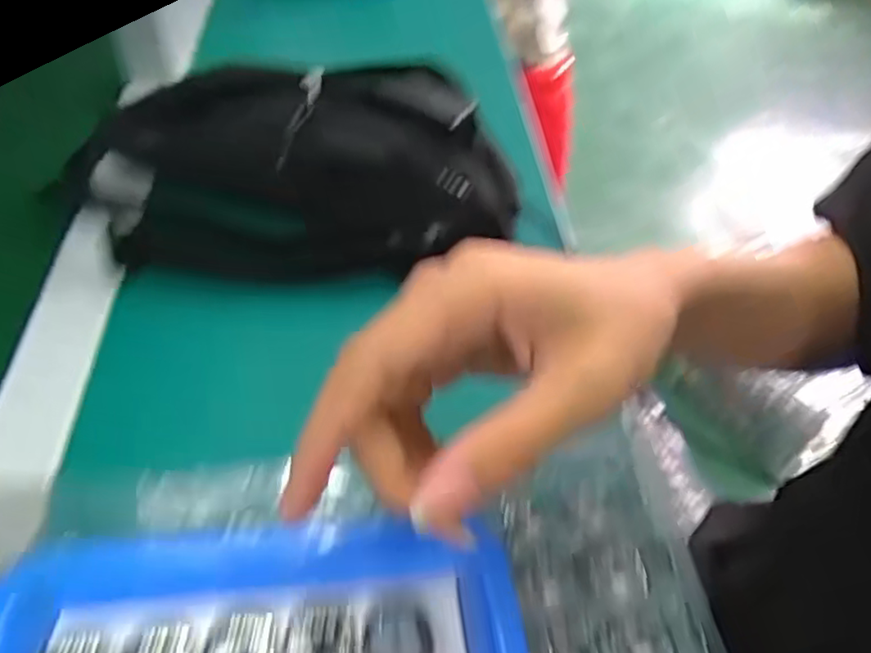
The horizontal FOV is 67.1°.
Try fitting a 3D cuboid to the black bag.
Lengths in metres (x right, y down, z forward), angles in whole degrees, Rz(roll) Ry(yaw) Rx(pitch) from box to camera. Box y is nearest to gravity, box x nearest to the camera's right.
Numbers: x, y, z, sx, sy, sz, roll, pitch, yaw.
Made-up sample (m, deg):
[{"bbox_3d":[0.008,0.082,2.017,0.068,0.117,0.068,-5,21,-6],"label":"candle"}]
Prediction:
[{"bbox_3d":[-0.098,-0.106,0.440,0.307,0.079,0.135,1,49,-6],"label":"black bag"}]

